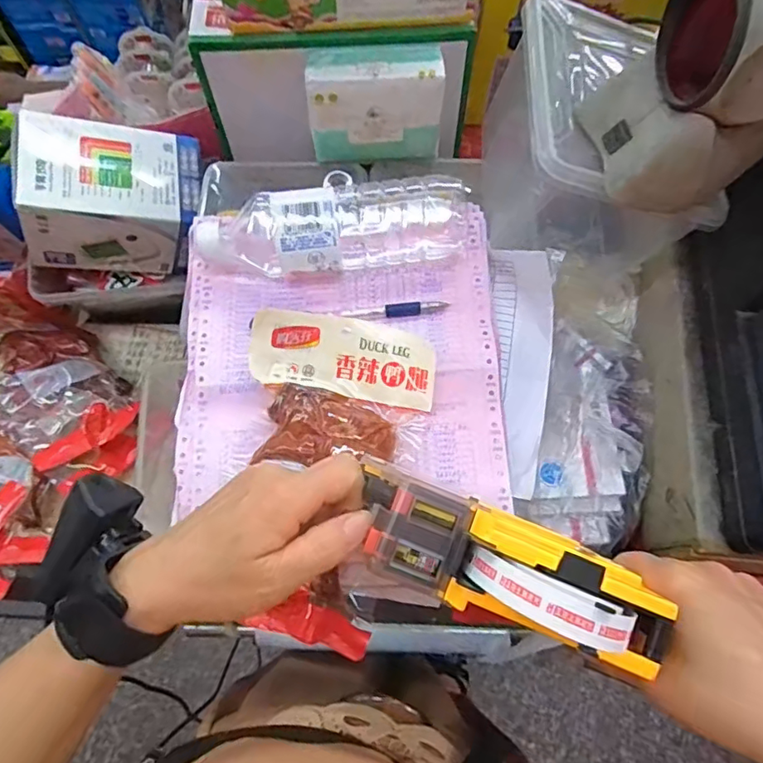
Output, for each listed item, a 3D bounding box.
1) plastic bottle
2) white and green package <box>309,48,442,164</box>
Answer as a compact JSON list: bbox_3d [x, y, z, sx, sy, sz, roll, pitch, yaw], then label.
[{"bbox_3d":[-0.032,-0.120,0.444,0.214,0.061,0.060,-6,70,-1],"label":"plastic bottle"},{"bbox_3d":[-0.004,-0.248,0.494,0.112,0.086,0.045,-1,70,0],"label":"white and green package"}]

